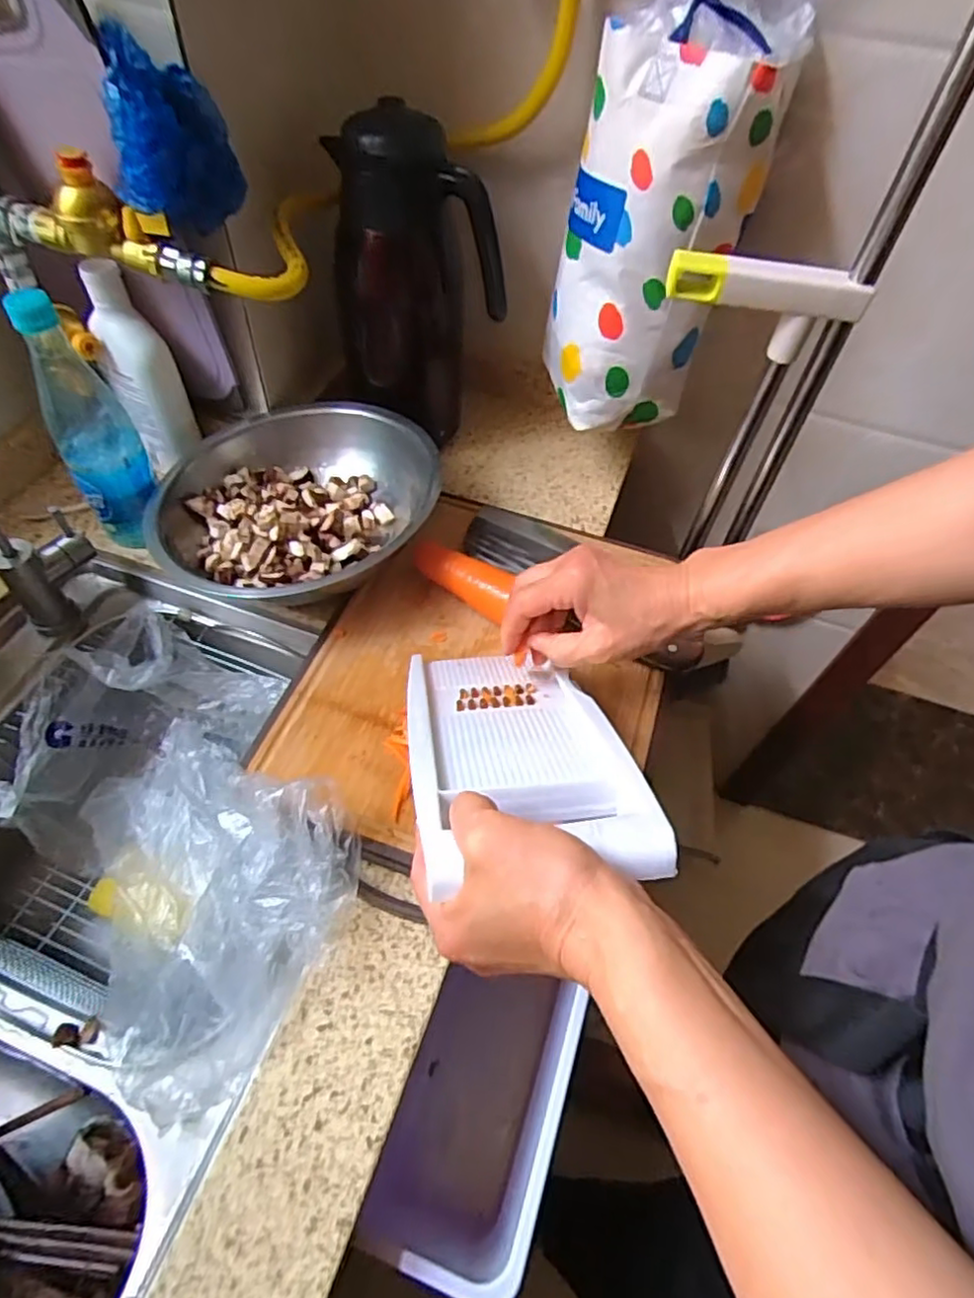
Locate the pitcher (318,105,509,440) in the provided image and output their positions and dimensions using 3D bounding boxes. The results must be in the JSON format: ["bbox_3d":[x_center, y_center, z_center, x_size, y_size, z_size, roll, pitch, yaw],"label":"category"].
[{"bbox_3d":[-0.070,-0.340,0.656,0.136,0.298,0.117,-14,56,-14],"label":"pitcher"}]

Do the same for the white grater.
[{"bbox_3d":[0.015,0.060,0.428,0.127,0.023,0.270,-3,20,-7],"label":"white grater"}]

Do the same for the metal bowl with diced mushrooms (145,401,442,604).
[{"bbox_3d":[-0.175,-0.130,0.614,0.252,0.072,0.252,0,54,-5],"label":"metal bowl with diced mushrooms"}]

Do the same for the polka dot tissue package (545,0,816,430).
[{"bbox_3d":[0.141,-0.363,0.542,0.154,0.331,0.114,12,54,4],"label":"polka dot tissue package"}]

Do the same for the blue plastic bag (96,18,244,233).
[{"bbox_3d":[-0.220,-0.356,0.458,0.083,0.094,0.063,-13,56,-13],"label":"blue plastic bag"}]

